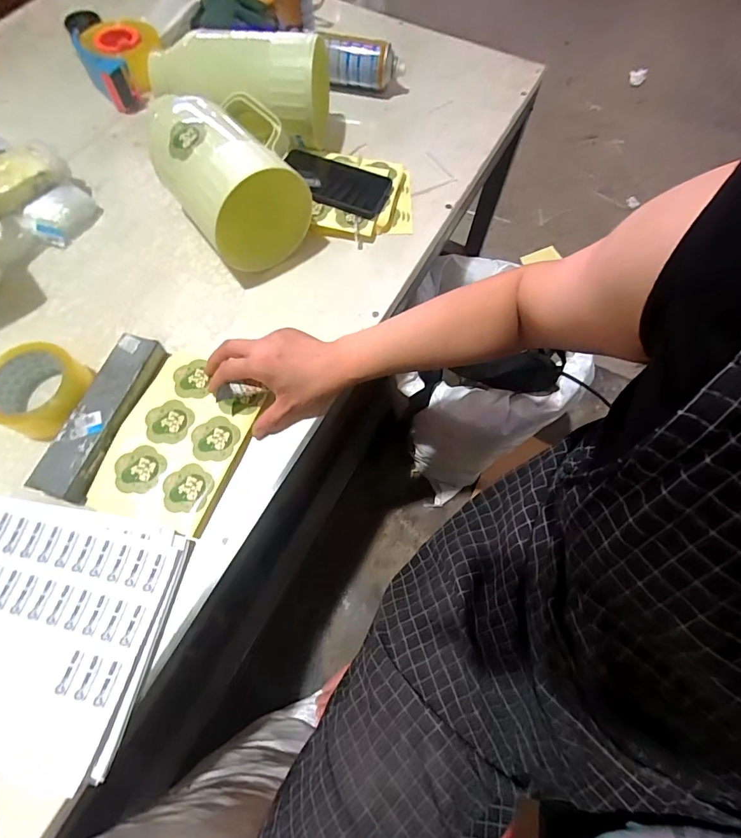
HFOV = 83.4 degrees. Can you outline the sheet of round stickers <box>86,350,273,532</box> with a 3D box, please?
[{"bbox_3d":[-0.213,0.019,0.482,0.145,0.027,0.204,15,66,5],"label":"sheet of round stickers"}]

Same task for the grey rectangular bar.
[{"bbox_3d":[-0.306,-0.007,0.475,0.053,0.029,0.197,15,66,6],"label":"grey rectangular bar"}]

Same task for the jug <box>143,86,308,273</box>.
[{"bbox_3d":[-0.186,-0.321,0.564,0.146,0.135,0.219,-24,68,-12],"label":"jug"}]

